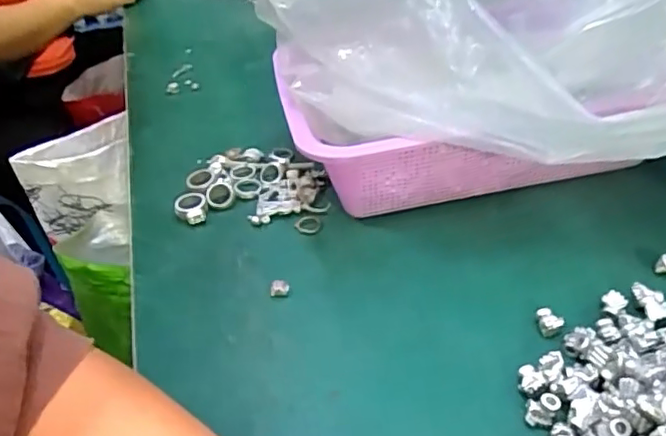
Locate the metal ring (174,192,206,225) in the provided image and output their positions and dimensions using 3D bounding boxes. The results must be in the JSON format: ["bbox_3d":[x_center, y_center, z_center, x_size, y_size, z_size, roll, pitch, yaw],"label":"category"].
[{"bbox_3d":[-0.115,-0.007,0.484,0.025,0.015,0.028,-18,39,-12],"label":"metal ring"}]

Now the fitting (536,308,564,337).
[{"bbox_3d":[0.130,0.063,0.356,0.014,0.008,0.020,0,38,10],"label":"fitting"}]

